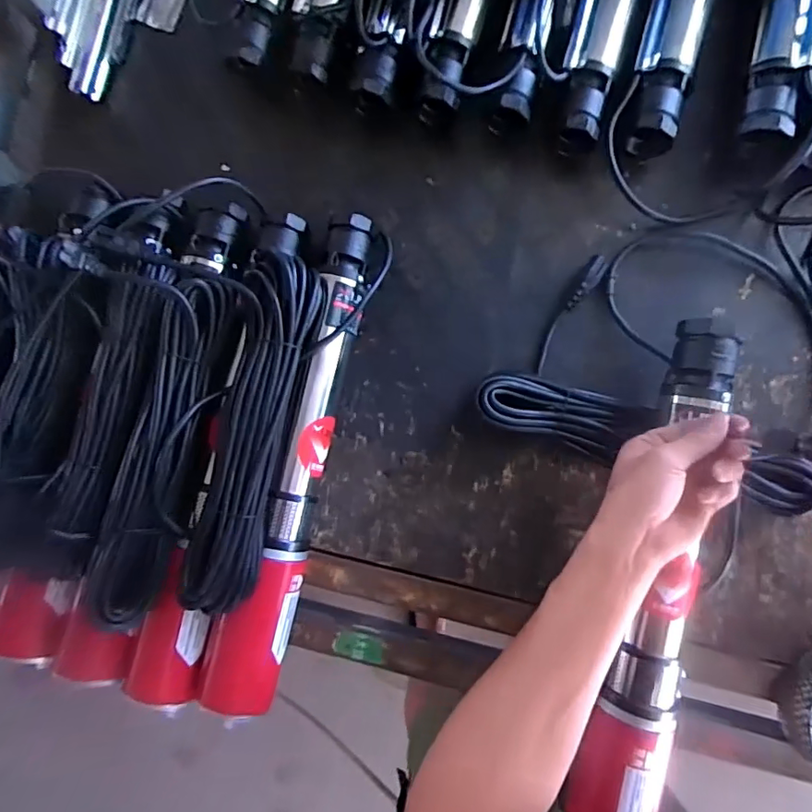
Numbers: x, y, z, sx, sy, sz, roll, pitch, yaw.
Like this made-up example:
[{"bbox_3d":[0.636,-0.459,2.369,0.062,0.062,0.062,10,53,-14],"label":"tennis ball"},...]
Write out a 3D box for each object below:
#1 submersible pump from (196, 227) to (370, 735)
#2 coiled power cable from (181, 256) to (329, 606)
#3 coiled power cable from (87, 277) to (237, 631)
[{"bbox_3d":[-0.113,0.051,0.557,0.077,0.084,0.517,11,85,6],"label":"submersible pump"},{"bbox_3d":[-0.153,0.018,0.505,0.080,0.060,0.336,11,85,6],"label":"coiled power cable"},{"bbox_3d":[-0.233,0.035,0.506,0.066,0.066,0.337,8,85,6],"label":"coiled power cable"}]

